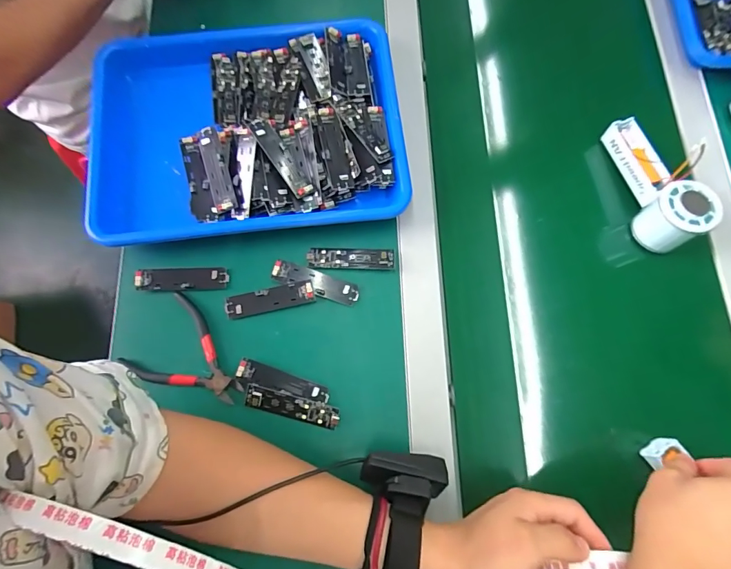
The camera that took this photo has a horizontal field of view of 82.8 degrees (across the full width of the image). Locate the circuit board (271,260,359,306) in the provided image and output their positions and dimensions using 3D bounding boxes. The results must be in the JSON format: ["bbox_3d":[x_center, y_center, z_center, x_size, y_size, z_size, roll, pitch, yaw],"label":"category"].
[{"bbox_3d":[-0.052,-0.003,0.433,0.092,0.008,0.025,18,76,6],"label":"circuit board"}]

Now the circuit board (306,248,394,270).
[{"bbox_3d":[-0.016,-0.028,0.440,0.091,0.004,0.024,0,75,1],"label":"circuit board"}]

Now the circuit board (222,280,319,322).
[{"bbox_3d":[-0.099,0.016,0.428,0.090,0.004,0.025,-12,75,-3],"label":"circuit board"}]

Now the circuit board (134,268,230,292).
[{"bbox_3d":[-0.191,-0.006,0.431,0.091,0.011,0.024,-4,75,0],"label":"circuit board"}]

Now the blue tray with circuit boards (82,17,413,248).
[{"bbox_3d":[-0.132,-0.171,0.460,0.341,0.045,0.244,-7,75,-1],"label":"blue tray with circuit boards"}]

